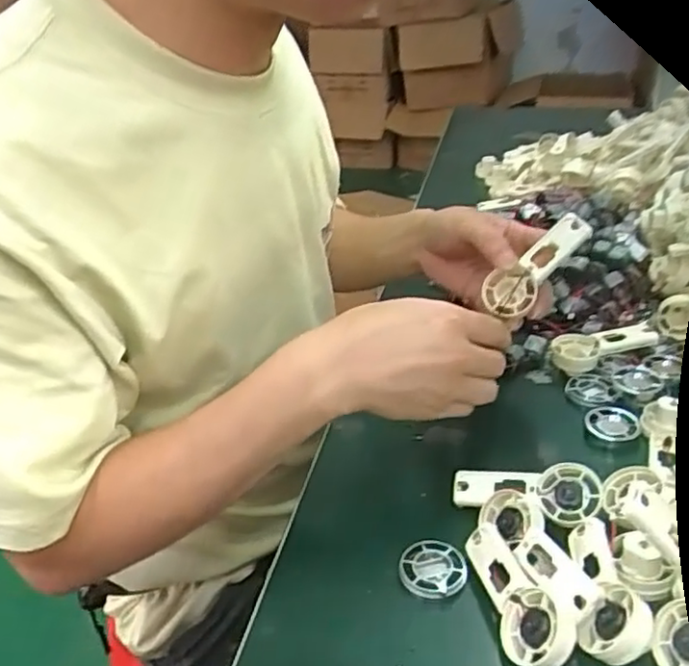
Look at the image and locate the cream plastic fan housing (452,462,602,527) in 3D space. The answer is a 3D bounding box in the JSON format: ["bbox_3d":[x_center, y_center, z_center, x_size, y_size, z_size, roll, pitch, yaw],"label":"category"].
[{"bbox_3d":[0.118,0.104,0.446,0.092,0.013,0.040,0,54,14],"label":"cream plastic fan housing"}]

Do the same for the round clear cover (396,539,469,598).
[{"bbox_3d":[0.053,0.144,0.415,0.040,0.010,0.038,-2,31,1],"label":"round clear cover"}]

